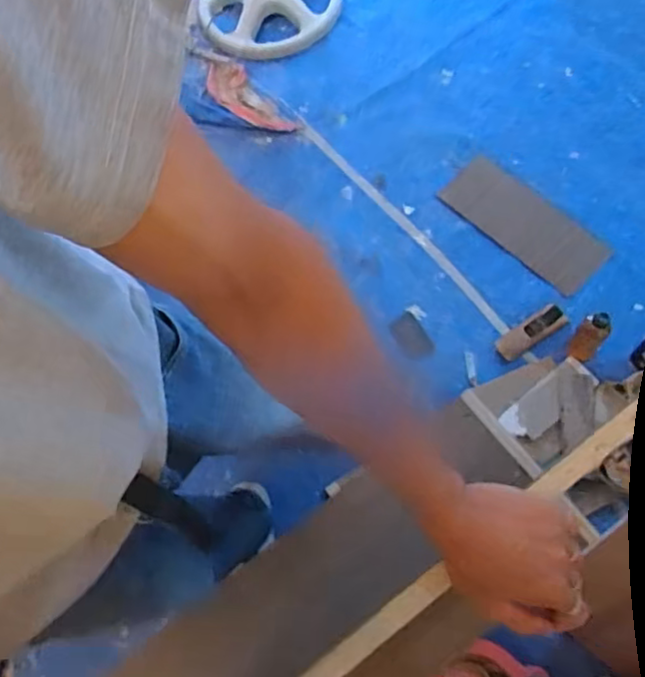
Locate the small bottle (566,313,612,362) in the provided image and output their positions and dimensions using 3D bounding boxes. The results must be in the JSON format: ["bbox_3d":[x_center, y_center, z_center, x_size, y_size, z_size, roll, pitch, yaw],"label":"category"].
[{"bbox_3d":[0.549,0.002,1.278,0.057,0.163,0.058,41,79,20],"label":"small bottle"}]

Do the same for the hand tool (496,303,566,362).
[{"bbox_3d":[0.456,-0.013,1.347,0.169,0.043,0.062,-34,68,-6],"label":"hand tool"}]

